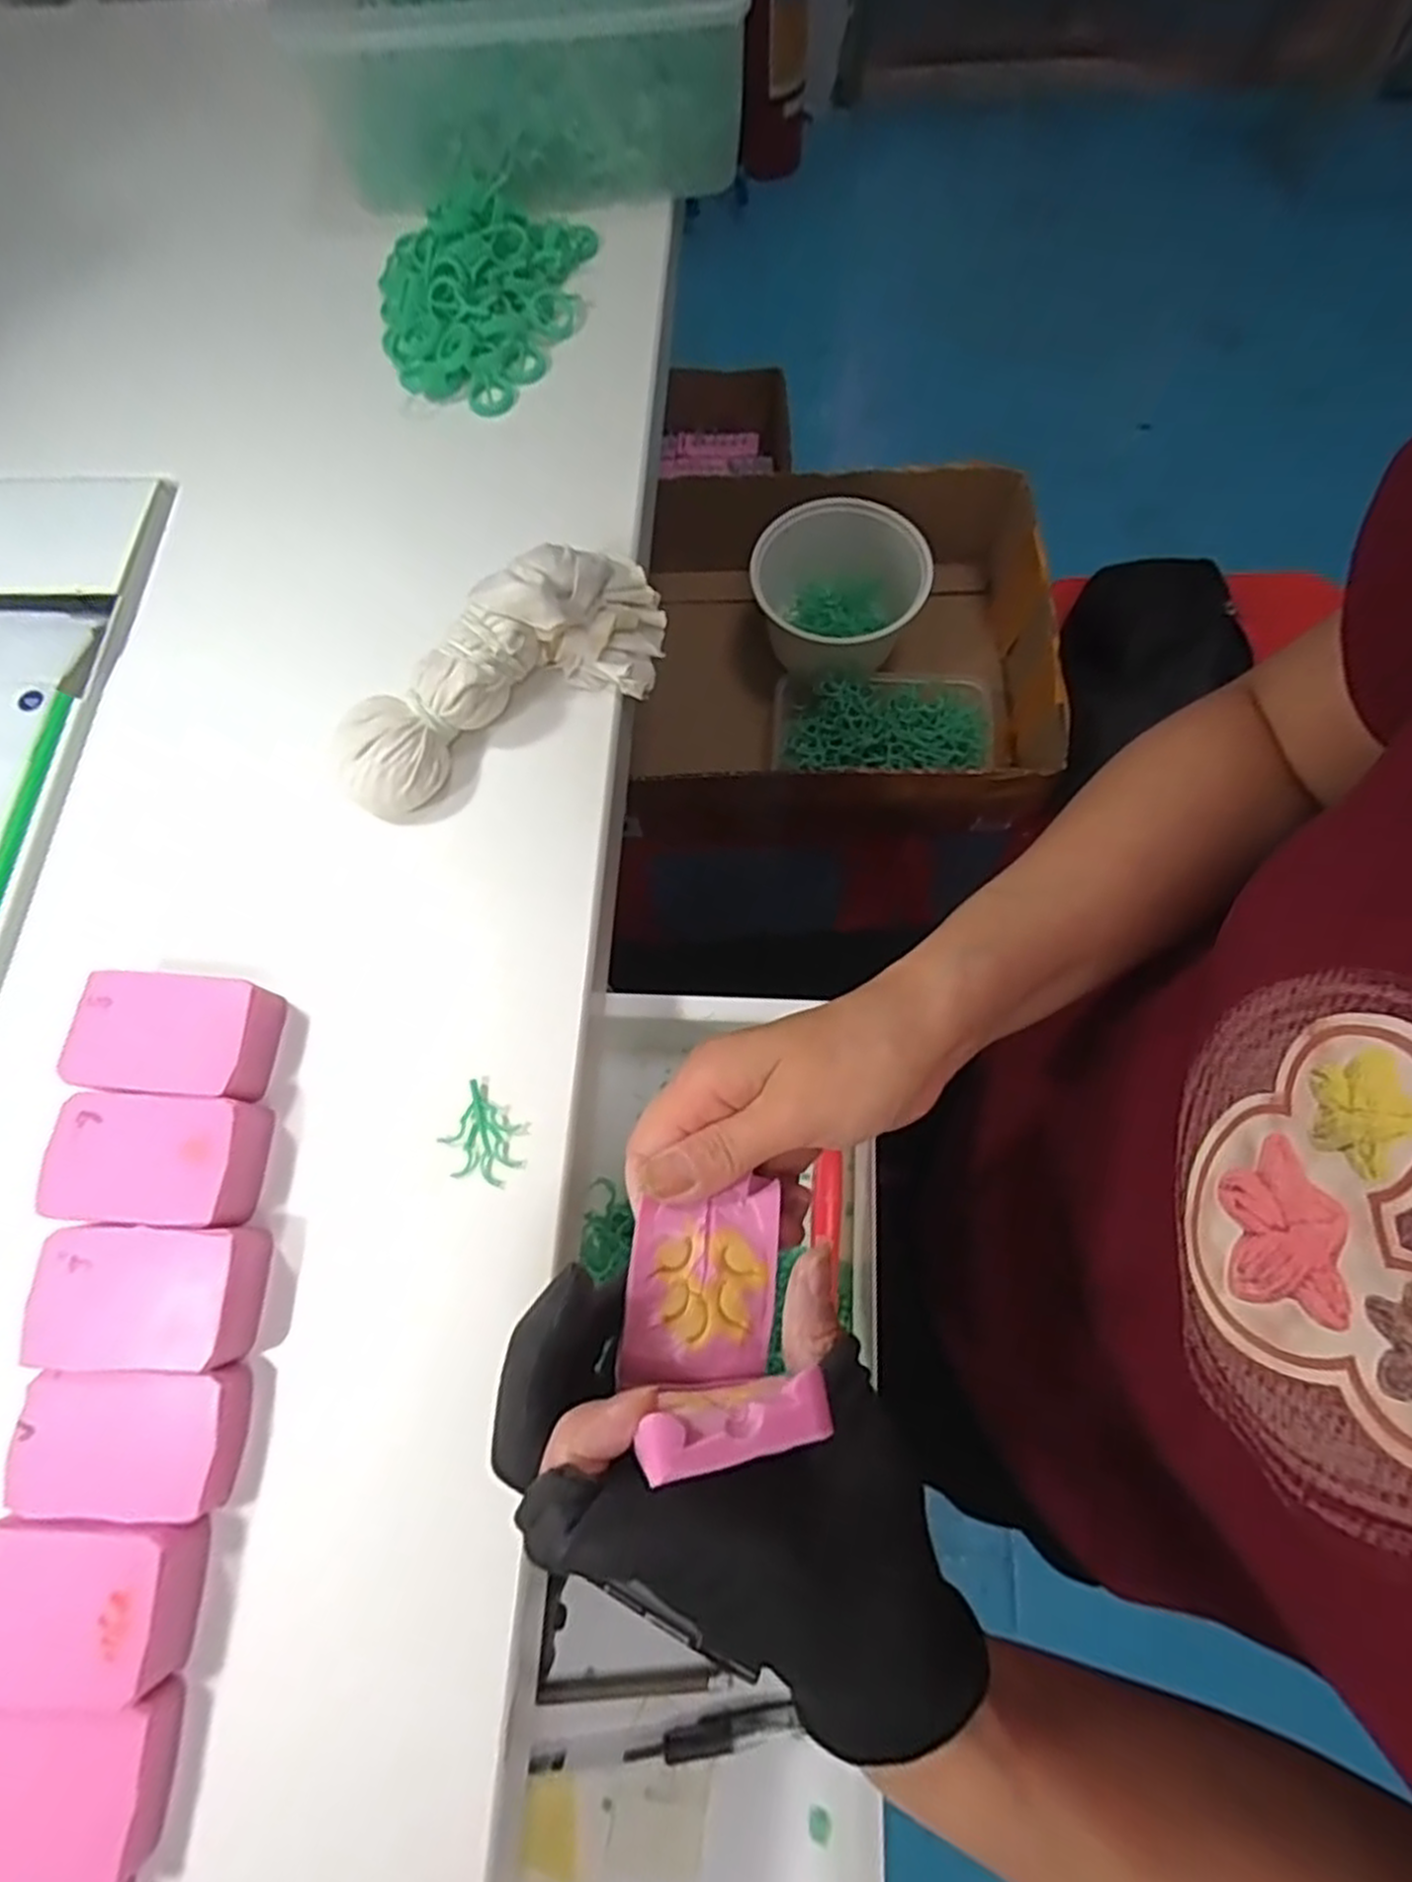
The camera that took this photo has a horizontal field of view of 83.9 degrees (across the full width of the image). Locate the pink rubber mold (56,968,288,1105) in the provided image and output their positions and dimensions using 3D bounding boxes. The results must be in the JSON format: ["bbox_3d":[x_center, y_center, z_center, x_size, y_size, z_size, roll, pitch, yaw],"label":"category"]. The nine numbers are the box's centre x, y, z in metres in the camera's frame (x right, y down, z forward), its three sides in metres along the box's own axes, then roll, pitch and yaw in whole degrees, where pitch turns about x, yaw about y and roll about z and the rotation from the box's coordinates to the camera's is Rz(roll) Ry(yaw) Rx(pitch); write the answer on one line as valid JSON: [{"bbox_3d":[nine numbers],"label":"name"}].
[{"bbox_3d":[-0.210,0.038,0.314,0.073,0.026,0.046,4,74,3],"label":"pink rubber mold"}]

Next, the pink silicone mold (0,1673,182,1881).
[{"bbox_3d":[-0.204,0.258,0.243,0.074,0.023,0.048,2,74,2],"label":"pink silicone mold"}]

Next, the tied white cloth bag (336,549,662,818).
[{"bbox_3d":[-0.090,-0.115,0.345,0.158,0.056,0.051,-32,75,-7],"label":"tied white cloth bag"}]

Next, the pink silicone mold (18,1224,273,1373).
[{"bbox_3d":[-0.199,0.126,0.282,0.075,0.022,0.045,1,74,2],"label":"pink silicone mold"}]

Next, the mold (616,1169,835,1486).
[{"bbox_3d":[-0.001,0.102,0.219,0.052,0.071,0.056,-8,74,-1],"label":"mold"}]

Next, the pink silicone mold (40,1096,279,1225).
[{"bbox_3d":[-0.207,0.082,0.298,0.074,0.022,0.044,2,74,2],"label":"pink silicone mold"}]

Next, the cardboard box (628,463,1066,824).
[{"bbox_3d":[0.105,-0.225,0.623,0.311,0.115,0.271,1,73,4],"label":"cardboard box"}]

